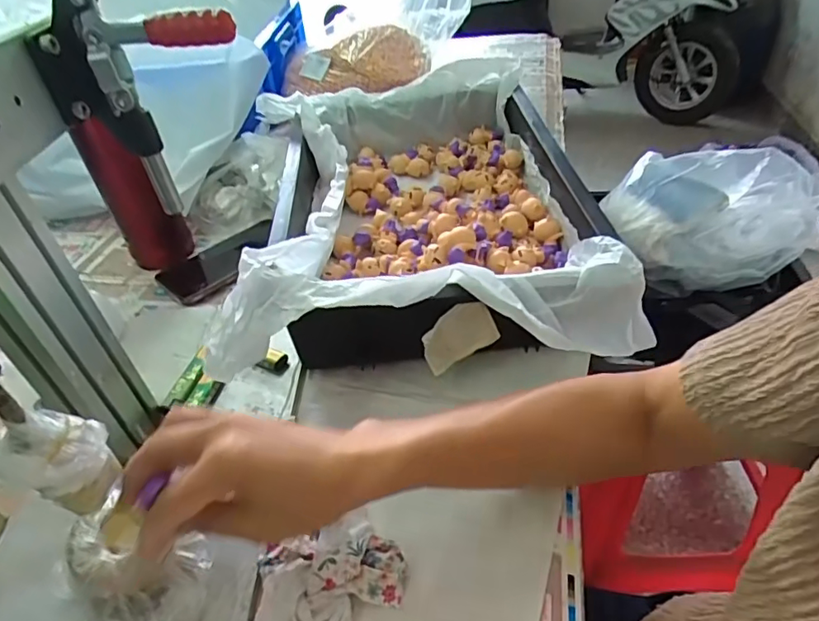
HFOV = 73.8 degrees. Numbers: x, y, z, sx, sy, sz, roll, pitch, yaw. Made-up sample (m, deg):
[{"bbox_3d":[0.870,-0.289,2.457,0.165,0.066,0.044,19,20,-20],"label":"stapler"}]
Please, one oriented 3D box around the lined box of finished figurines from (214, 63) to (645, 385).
[{"bbox_3d":[0.001,-0.123,0.623,0.344,0.120,0.522,-6,37,0],"label":"lined box of finished figurines"}]

